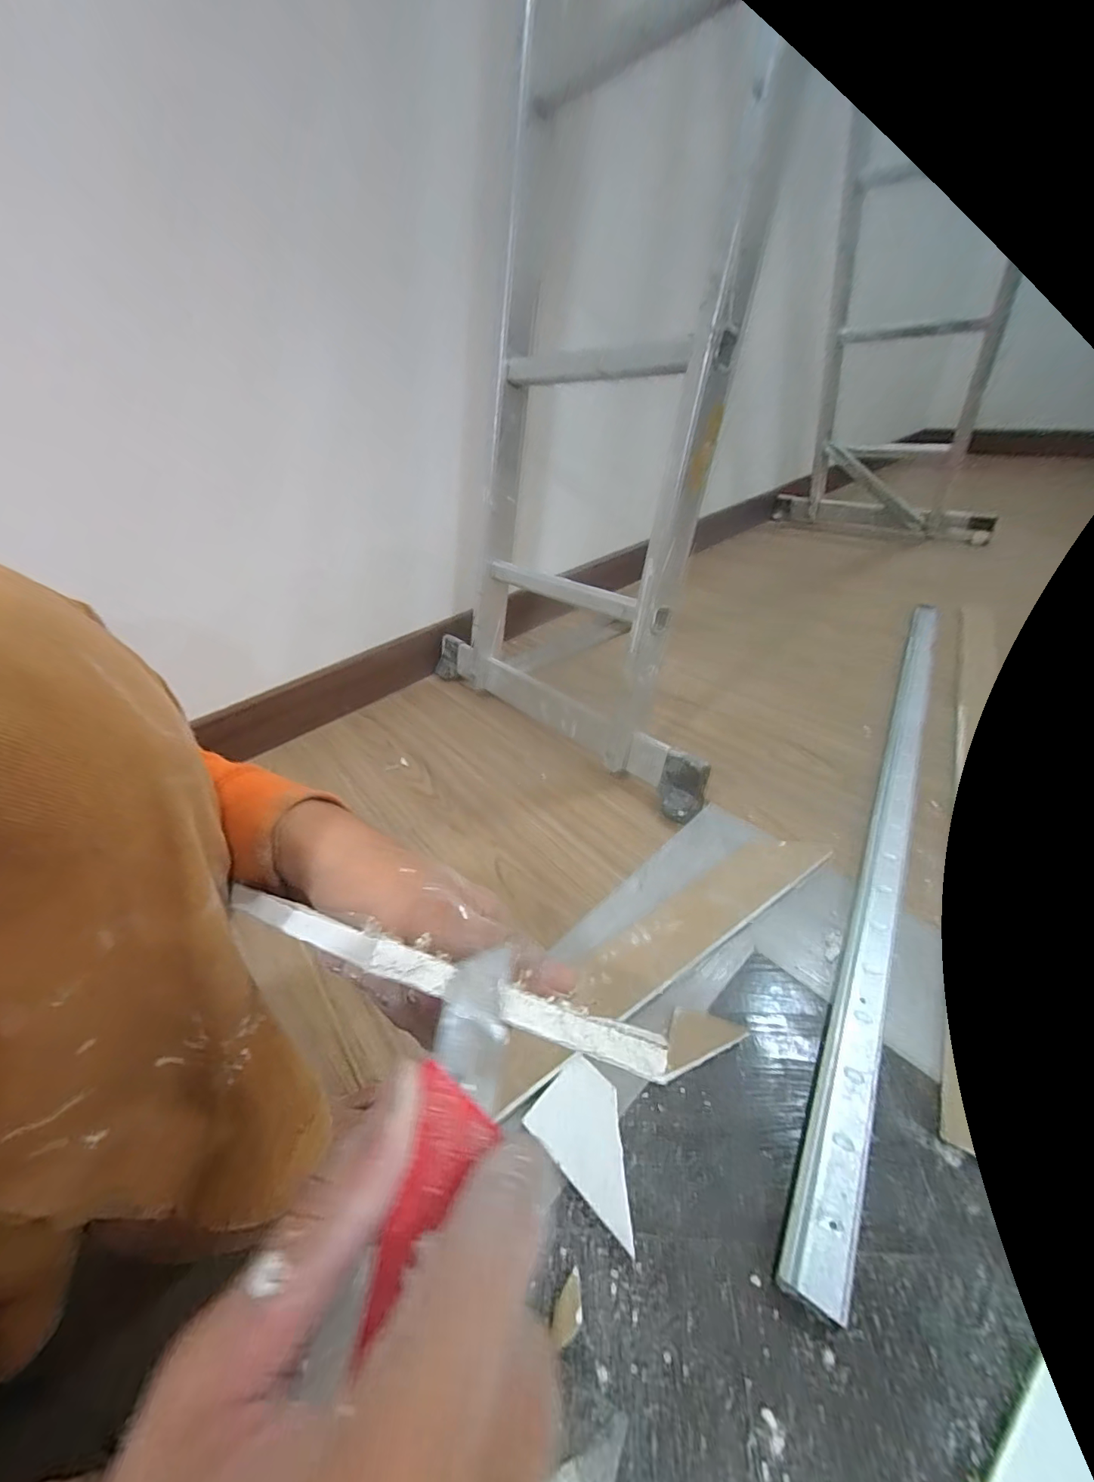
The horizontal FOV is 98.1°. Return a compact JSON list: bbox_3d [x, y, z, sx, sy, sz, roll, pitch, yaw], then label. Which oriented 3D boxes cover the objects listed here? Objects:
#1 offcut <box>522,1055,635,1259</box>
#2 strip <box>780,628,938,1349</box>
[{"bbox_3d":[0.041,0.321,0.384,0.104,0.005,0.070,29,49,34],"label":"offcut"},{"bbox_3d":[0.499,0.040,0.671,0.042,0.029,1.171,19,44,30],"label":"strip"}]

